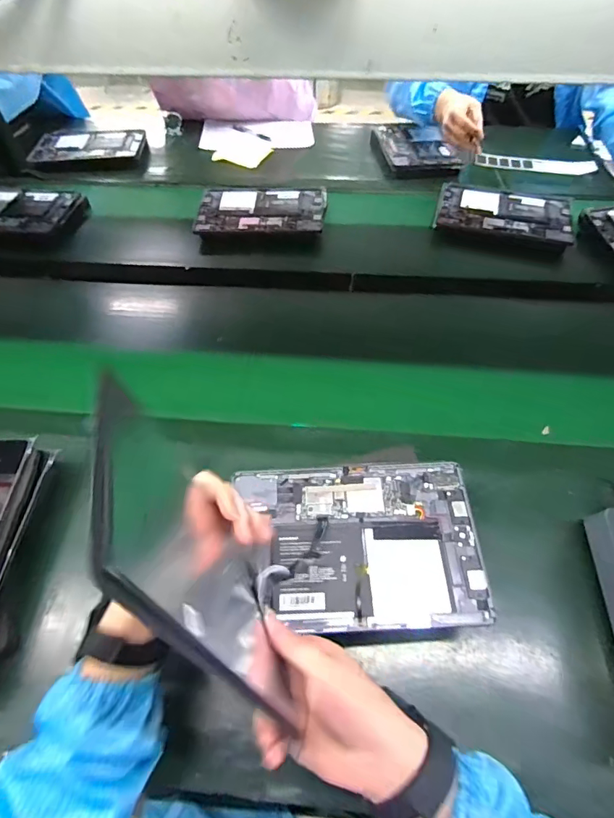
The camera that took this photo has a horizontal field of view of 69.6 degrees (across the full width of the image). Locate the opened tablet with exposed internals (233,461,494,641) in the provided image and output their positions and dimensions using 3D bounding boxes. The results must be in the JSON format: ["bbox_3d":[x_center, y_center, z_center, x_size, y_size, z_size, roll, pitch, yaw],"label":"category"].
[{"bbox_3d":[0.056,0.136,0.453,0.235,0.017,0.166,-3,54,0],"label":"opened tablet with exposed internals"}]

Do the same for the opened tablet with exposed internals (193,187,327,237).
[{"bbox_3d":[-0.091,-0.404,0.903,0.254,0.022,0.150,2,54,3],"label":"opened tablet with exposed internals"}]

